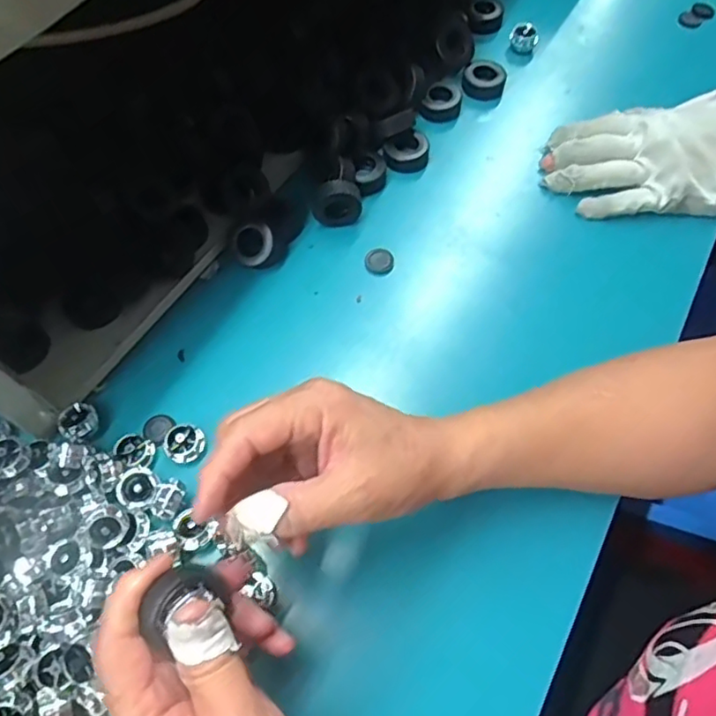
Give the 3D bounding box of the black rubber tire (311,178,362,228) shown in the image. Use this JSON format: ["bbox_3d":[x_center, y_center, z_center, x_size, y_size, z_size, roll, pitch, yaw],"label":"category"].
[{"bbox_3d":[-0.016,-0.117,0.463,0.037,0.037,0.025,-1,62,-2],"label":"black rubber tire"}]

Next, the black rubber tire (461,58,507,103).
[{"bbox_3d":[0.114,-0.252,0.548,0.038,0.019,0.039,9,62,3],"label":"black rubber tire"}]

